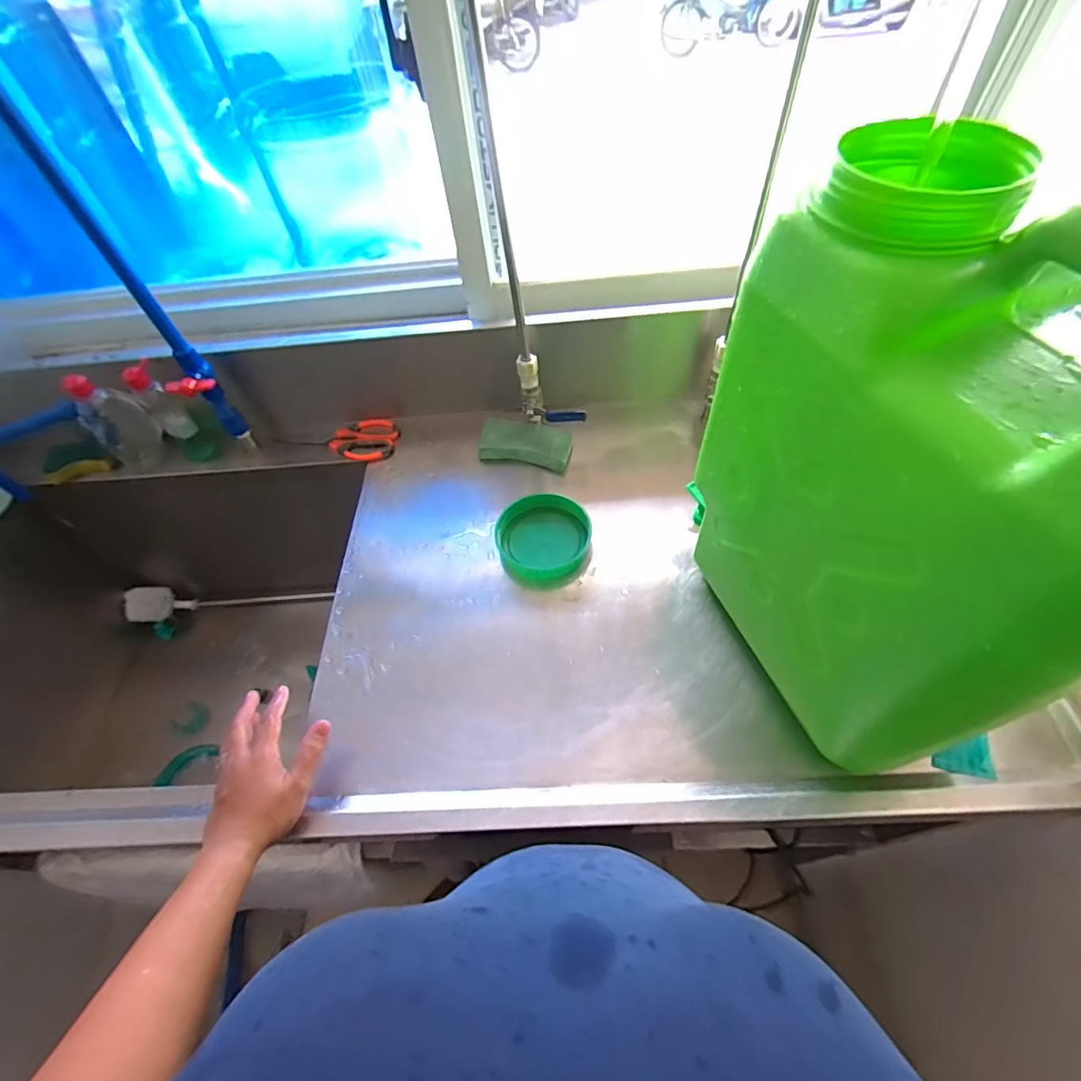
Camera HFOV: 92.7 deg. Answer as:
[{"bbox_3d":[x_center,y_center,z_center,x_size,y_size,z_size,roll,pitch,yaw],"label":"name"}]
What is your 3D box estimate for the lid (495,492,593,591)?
[{"bbox_3d":[0.000,-0.002,0.670,0.118,0.026,0.124,-3,55,4],"label":"lid"}]

